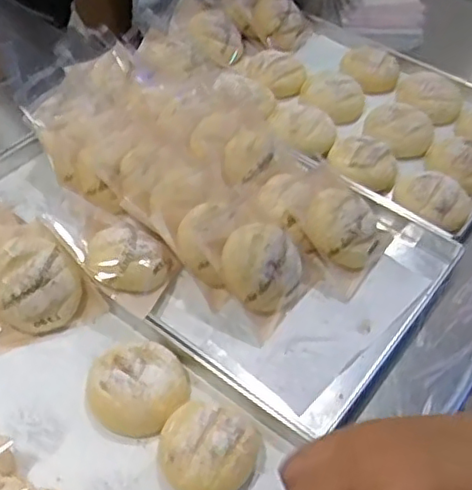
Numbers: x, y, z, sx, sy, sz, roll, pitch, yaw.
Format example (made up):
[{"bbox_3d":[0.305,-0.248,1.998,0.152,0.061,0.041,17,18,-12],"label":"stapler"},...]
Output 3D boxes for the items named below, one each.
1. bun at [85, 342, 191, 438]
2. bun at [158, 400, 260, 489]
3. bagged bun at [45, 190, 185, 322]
[{"bbox_3d":[-0.100,0.143,0.633,0.100,0.036,0.093,2,50,-2],"label":"bun"},{"bbox_3d":[-0.028,0.191,0.584,0.093,0.045,0.088,20,52,14],"label":"bun"},{"bbox_3d":[-0.160,-0.007,0.734,0.194,0.067,0.101,30,55,20],"label":"bagged bun"}]

